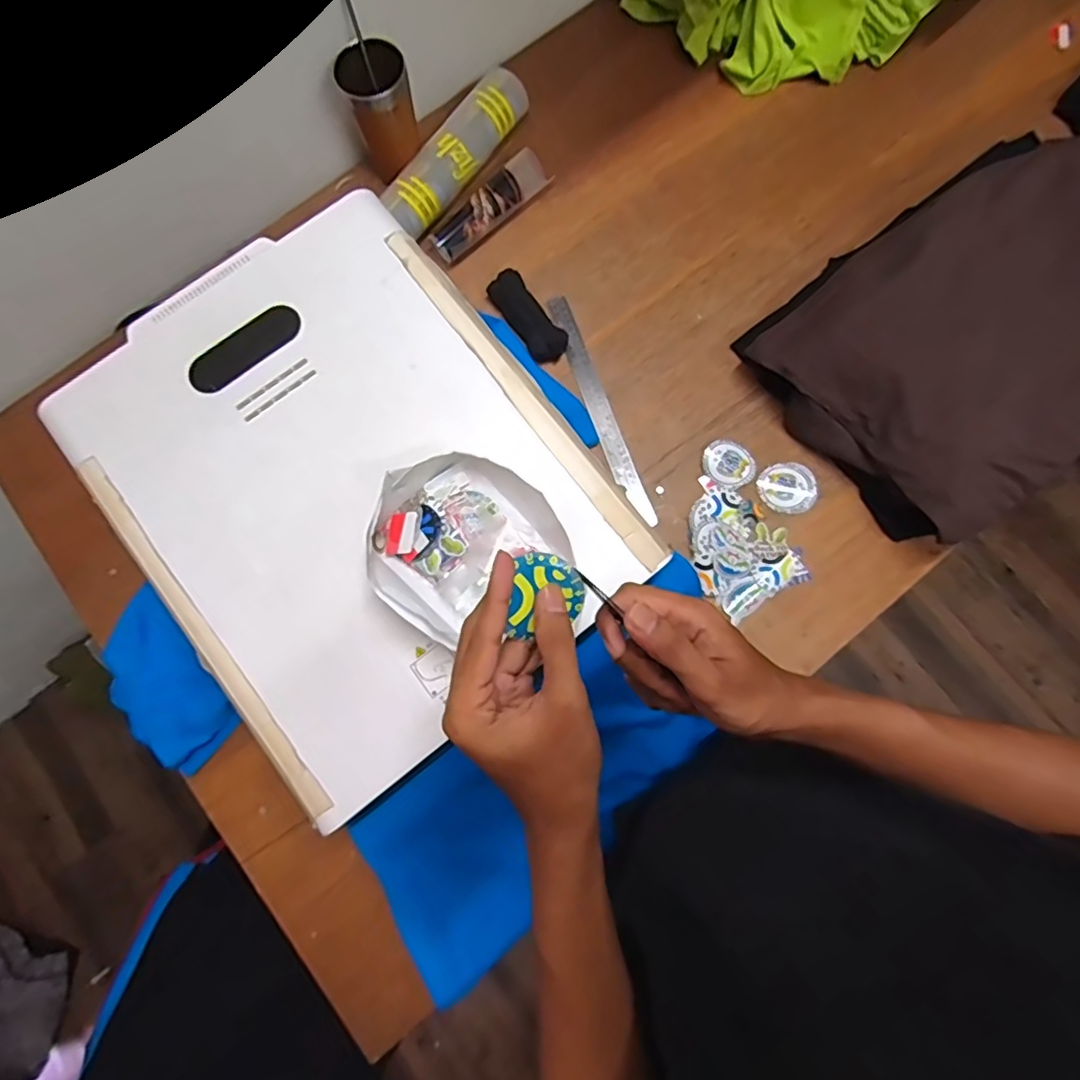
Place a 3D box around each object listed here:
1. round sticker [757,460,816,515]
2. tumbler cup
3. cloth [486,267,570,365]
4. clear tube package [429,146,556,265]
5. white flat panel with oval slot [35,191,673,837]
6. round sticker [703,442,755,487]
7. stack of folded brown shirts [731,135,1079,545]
[{"bbox_3d":[0.302,-0.064,0.725,0.068,0.010,0.065,0,79,0],"label":"round sticker"},{"bbox_3d":[-0.195,-0.532,0.751,0.081,0.124,0.075,0,79,0],"label":"tumbler cup"},{"bbox_3d":[-0.014,-0.286,0.763,0.048,0.030,0.122,-35,81,-6],"label":"cloth"},{"bbox_3d":[-0.067,-0.437,0.785,0.179,0.044,0.054,-44,82,-7],"label":"clear tube package"},{"bbox_3d":[-0.187,-0.061,0.572,0.395,0.022,0.495,-38,81,-7],"label":"white flat panel with oval slot"},{"bbox_3d":[0.232,-0.094,0.735,0.056,0.006,0.059,0,79,0],"label":"round sticker"},{"bbox_3d":[0.539,-0.260,0.714,0.510,0.094,0.352,-37,81,-6],"label":"stack of folded brown shirts"}]

